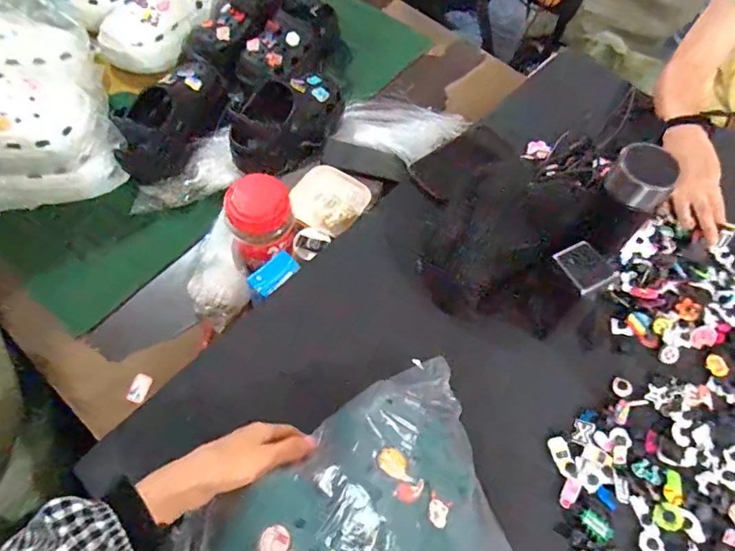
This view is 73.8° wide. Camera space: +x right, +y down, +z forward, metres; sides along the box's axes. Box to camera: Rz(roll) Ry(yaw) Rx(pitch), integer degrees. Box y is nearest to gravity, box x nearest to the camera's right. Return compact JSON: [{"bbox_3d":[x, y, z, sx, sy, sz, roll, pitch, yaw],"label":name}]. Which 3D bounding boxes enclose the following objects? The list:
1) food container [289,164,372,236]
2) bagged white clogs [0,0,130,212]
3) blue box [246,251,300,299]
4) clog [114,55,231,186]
[{"bbox_3d":[-0.058,-0.120,0.761,0.107,0.037,0.113,29,64,13],"label":"food container"},{"bbox_3d":[-0.543,-0.230,0.715,0.306,0.220,0.191,-24,65,-15],"label":"bagged white clogs"},{"bbox_3d":[-0.122,-0.001,0.648,0.035,0.013,0.064,41,67,20],"label":"blue box"},{"bbox_3d":[-0.313,-0.263,0.814,0.114,0.097,0.240,25,63,11],"label":"clog"}]

